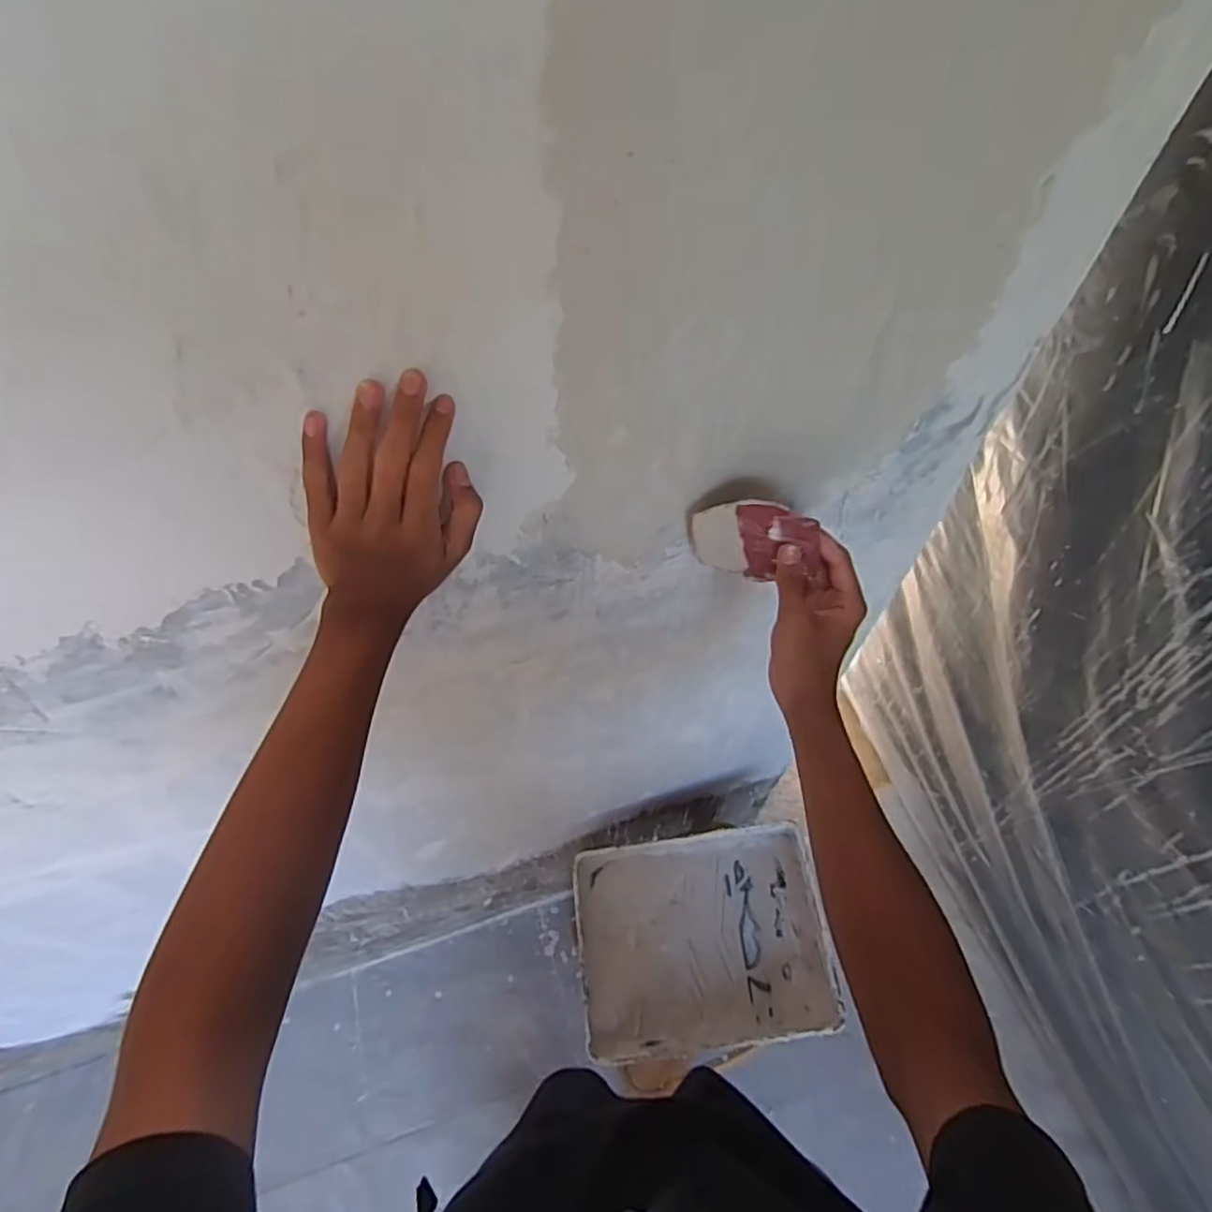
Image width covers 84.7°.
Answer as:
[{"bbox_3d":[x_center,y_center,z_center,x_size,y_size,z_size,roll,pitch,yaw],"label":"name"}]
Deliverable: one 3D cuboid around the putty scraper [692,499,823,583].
[{"bbox_3d":[0.118,-0.049,0.516,0.100,0.088,0.011,14,56,10],"label":"putty scraper"}]

